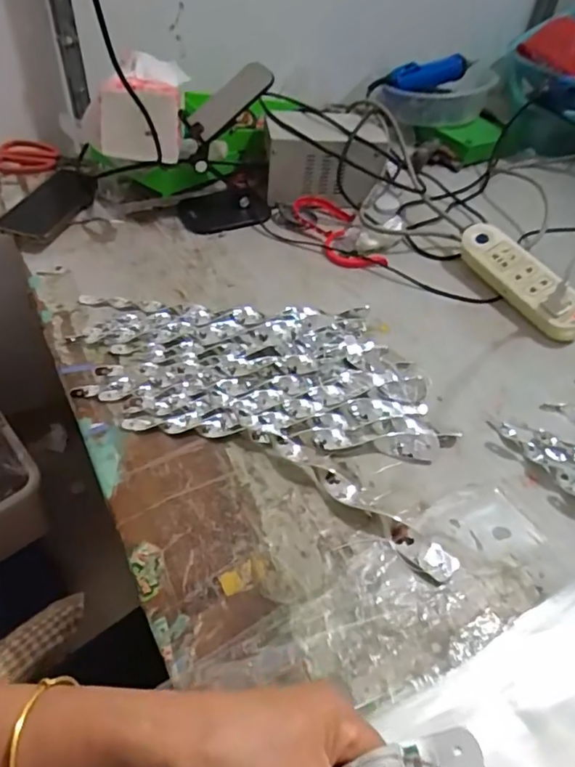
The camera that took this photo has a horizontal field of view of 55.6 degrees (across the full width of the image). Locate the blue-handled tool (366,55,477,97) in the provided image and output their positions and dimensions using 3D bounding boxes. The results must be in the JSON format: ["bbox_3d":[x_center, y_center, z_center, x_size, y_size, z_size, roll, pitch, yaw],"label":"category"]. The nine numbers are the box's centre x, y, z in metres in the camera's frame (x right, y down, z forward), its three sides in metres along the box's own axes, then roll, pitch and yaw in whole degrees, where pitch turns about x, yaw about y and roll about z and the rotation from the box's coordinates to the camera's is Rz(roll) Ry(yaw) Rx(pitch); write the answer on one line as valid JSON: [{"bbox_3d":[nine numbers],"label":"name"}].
[{"bbox_3d":[0.234,-0.501,0.892,0.238,0.038,0.049,-25,57,-24],"label":"blue-handled tool"}]

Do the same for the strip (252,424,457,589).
[{"bbox_3d":[0.053,0.097,0.472,0.207,0.029,0.029,34,54,23],"label":"strip"}]

